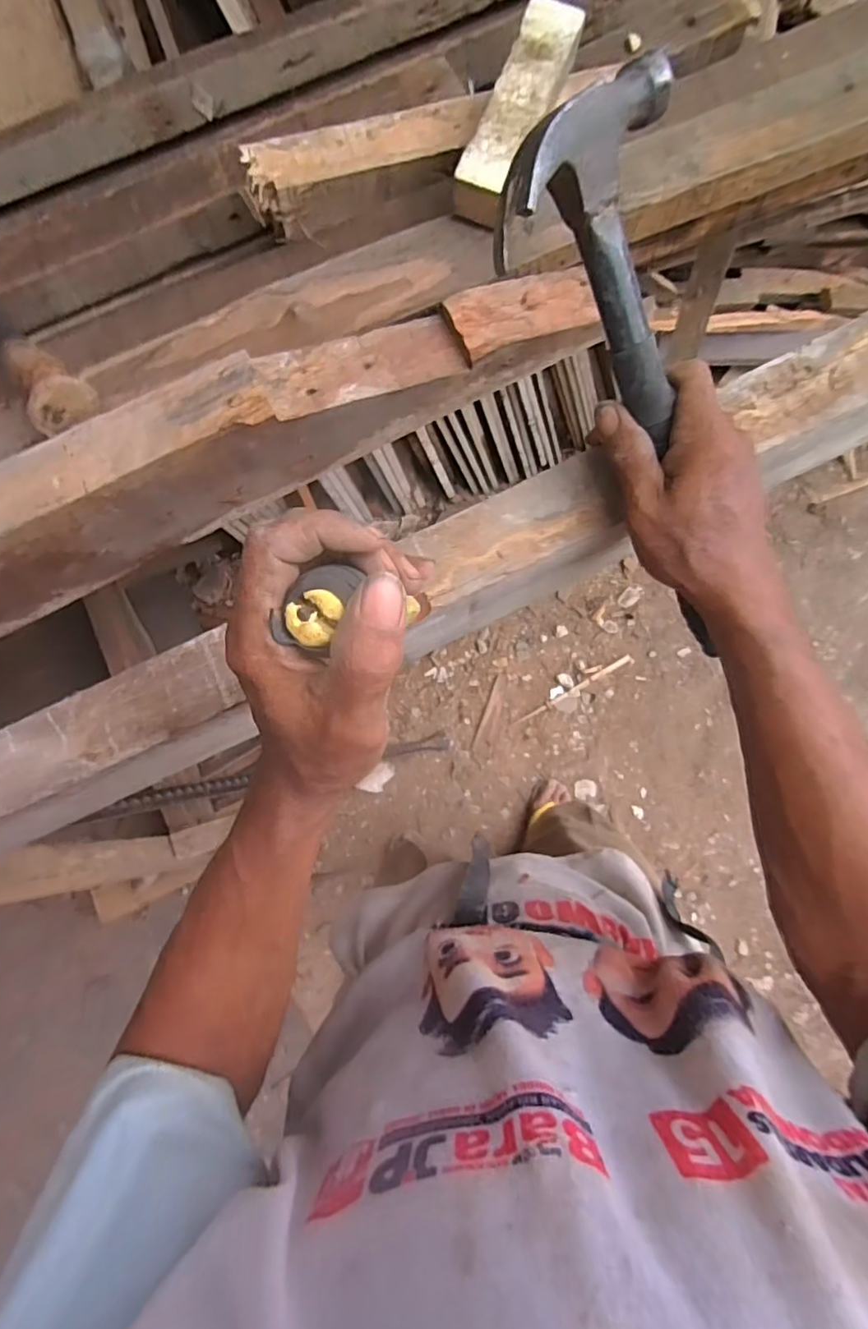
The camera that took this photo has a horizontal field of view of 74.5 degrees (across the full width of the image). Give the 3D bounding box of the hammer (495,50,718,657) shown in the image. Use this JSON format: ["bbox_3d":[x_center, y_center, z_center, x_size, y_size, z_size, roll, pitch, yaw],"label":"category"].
[{"bbox_3d":[0.122,-0.131,0.326,0.104,0.022,0.300,-33,124,-3],"label":"hammer"}]

